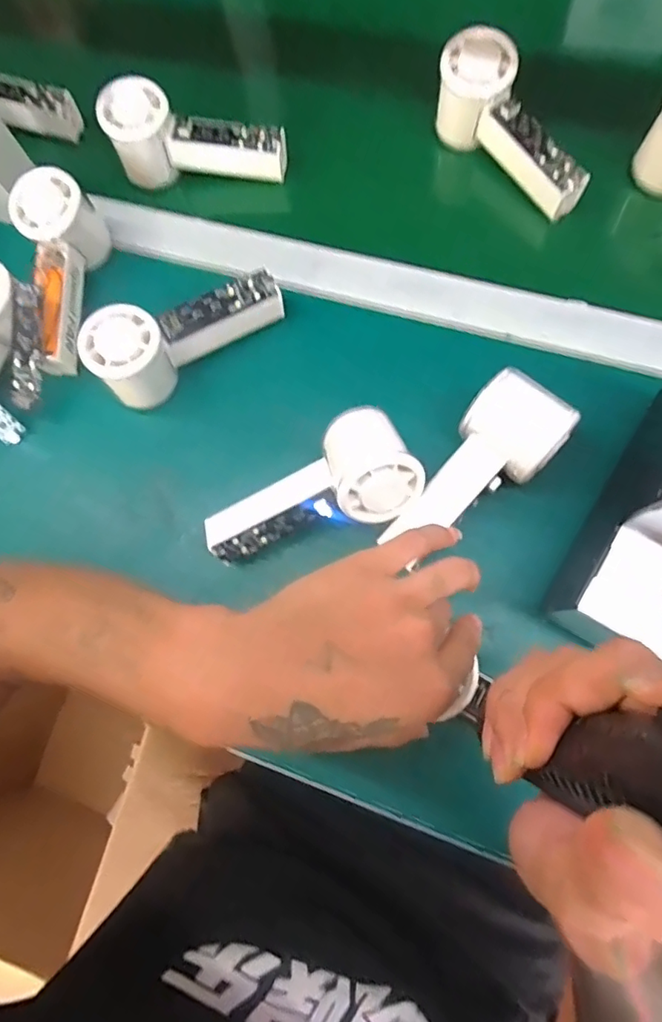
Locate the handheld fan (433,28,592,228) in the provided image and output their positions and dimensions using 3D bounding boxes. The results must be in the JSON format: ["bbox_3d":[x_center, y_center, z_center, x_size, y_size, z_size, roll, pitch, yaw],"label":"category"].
[{"bbox_3d":[0.139,-0.298,0.419,0.046,0.058,0.145,-31,77,-7],"label":"handheld fan"}]

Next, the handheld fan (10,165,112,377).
[{"bbox_3d":[-0.212,-0.190,0.429,0.055,0.069,0.153,-6,76,-1],"label":"handheld fan"}]

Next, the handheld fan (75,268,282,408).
[{"bbox_3d":[-0.107,-0.133,0.409,0.148,0.066,0.050,-28,77,-6],"label":"handheld fan"}]

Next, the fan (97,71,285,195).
[{"bbox_3d":[-0.111,-0.316,0.458,0.145,0.067,0.051,5,76,2],"label":"fan"}]

